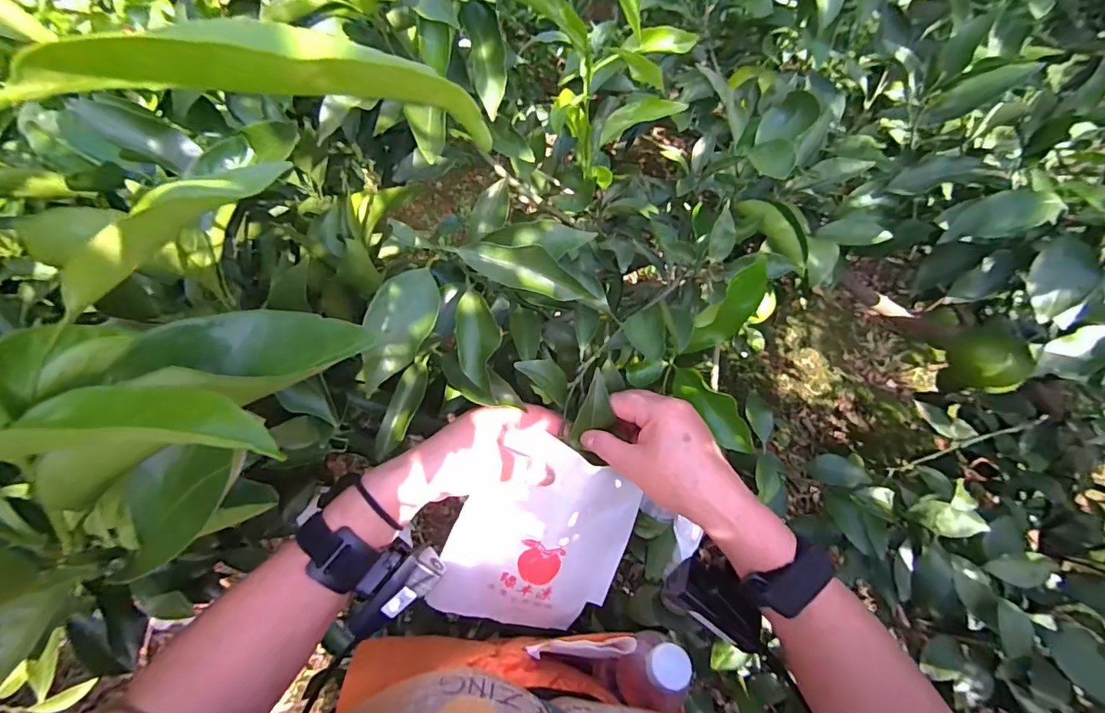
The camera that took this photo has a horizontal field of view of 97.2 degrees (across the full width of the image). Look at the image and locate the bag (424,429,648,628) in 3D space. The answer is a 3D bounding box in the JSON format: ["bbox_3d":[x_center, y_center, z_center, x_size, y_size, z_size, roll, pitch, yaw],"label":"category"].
[{"bbox_3d":[-0.008,0.167,0.435,0.156,0.205,0.025,18,23,-11],"label":"bag"}]

